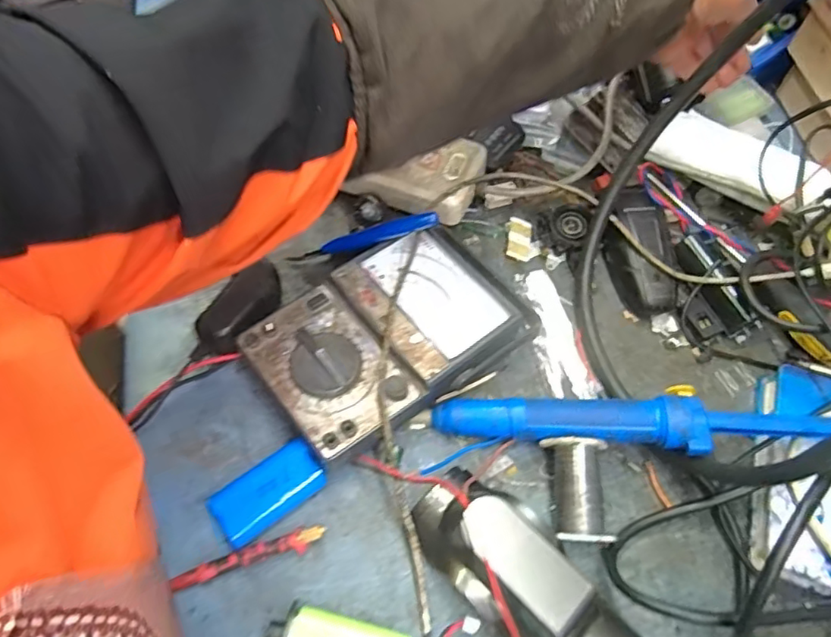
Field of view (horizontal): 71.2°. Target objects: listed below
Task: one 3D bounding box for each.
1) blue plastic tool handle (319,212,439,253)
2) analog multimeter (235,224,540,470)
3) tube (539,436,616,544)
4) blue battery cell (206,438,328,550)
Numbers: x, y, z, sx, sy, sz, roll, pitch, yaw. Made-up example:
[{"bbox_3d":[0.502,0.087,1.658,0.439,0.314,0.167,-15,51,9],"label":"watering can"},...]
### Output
[{"bbox_3d":[-0.029,-0.061,0.423,0.095,0.011,0.011,-13,58,21],"label":"blue plastic tool handle"},{"bbox_3d":[-0.018,0.013,0.408,0.185,0.052,0.115,-34,68,-20],"label":"analog multimeter"},{"bbox_3d":[0.107,0.112,0.376,0.040,0.036,0.064,-4,61,-6],"label":"tube"},{"bbox_3d":[-0.092,0.111,0.369,0.068,0.021,0.034,-33,68,-20],"label":"blue battery cell"}]

